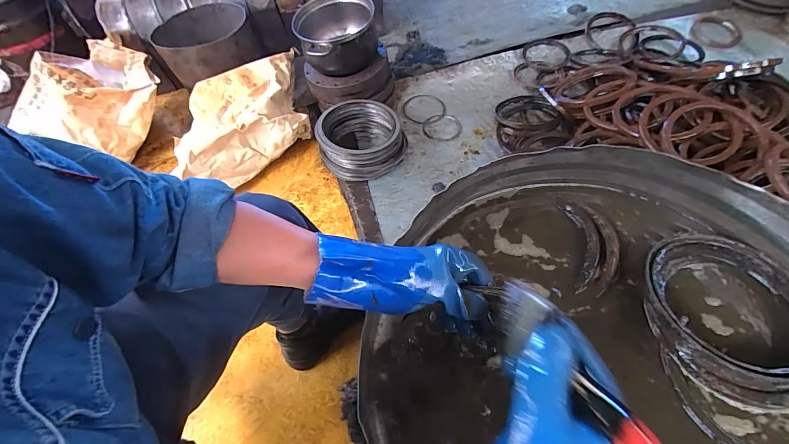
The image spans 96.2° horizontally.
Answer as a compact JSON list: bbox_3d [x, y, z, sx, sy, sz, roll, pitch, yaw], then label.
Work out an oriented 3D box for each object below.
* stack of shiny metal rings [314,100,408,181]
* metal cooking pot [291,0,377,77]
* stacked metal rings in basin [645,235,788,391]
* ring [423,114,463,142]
[{"bbox_3d":[-0.087,-0.222,0.986,0.232,0.131,0.214,0,57,6],"label":"stack of shiny metal rings"},{"bbox_3d":[-0.161,-0.520,0.963,0.210,0.101,0.237,-7,57,-5],"label":"metal cooking pot"},{"bbox_3d":[0.426,0.108,0.458,0.197,0.045,0.193,-2,57,4],"label":"stacked metal rings in basin"},{"bbox_3d":[0.151,-0.293,1.104,0.125,0.006,0.115,3,63,-6],"label":"ring"}]

